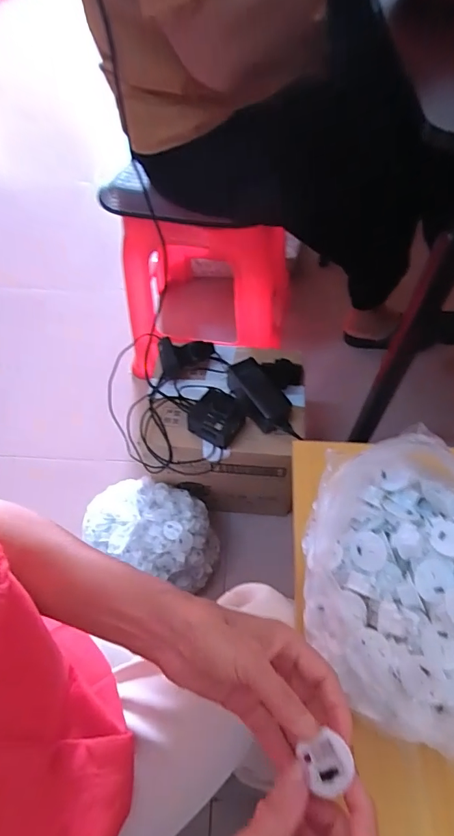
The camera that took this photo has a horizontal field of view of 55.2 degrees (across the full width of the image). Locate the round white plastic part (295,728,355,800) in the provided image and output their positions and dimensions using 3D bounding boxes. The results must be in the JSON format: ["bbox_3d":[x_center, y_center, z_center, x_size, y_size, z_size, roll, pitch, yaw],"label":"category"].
[{"bbox_3d":[0.059,0.204,0.256,0.029,0.011,0.027,-13,58,-6],"label":"round white plastic part"}]

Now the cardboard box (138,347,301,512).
[{"bbox_3d":[-0.003,0.036,0.881,0.283,0.302,0.232,-2,58,1],"label":"cardboard box"}]

